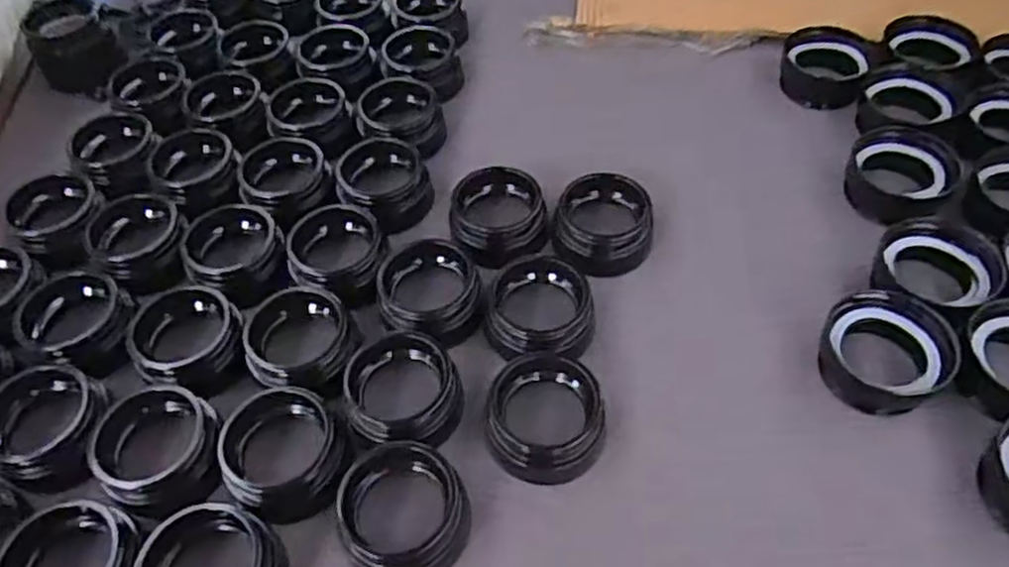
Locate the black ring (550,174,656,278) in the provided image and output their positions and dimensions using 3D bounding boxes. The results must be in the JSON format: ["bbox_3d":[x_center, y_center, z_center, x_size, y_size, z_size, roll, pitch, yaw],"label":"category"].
[{"bbox_3d":[0.067,-0.041,0.489,0.066,0.041,0.068,25,59,21],"label":"black ring"}]

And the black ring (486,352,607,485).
[{"bbox_3d":[0.023,0.075,0.405,0.065,0.032,0.065,-2,53,3],"label":"black ring"}]

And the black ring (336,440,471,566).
[{"bbox_3d":[-0.050,0.117,0.365,0.060,0.034,0.063,-2,53,3],"label":"black ring"}]

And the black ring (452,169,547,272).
[{"bbox_3d":[-0.004,-0.044,0.496,0.067,0.038,0.066,-7,53,-1],"label":"black ring"}]

